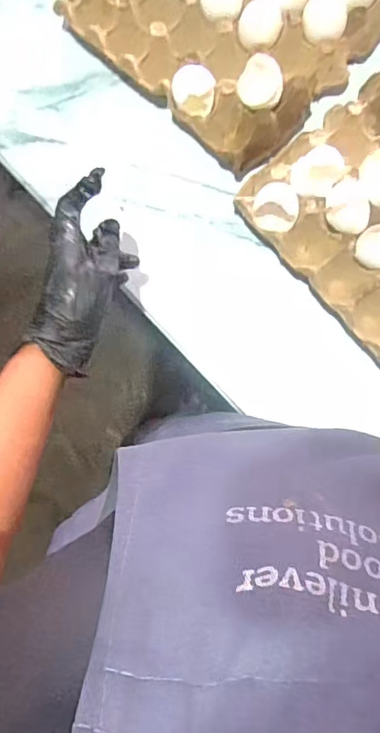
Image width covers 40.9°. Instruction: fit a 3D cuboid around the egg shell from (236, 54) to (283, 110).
[{"bbox_3d":[0.071,-0.284,0.514,0.043,0.028,0.045,6,84,4],"label":"egg shell"}]

